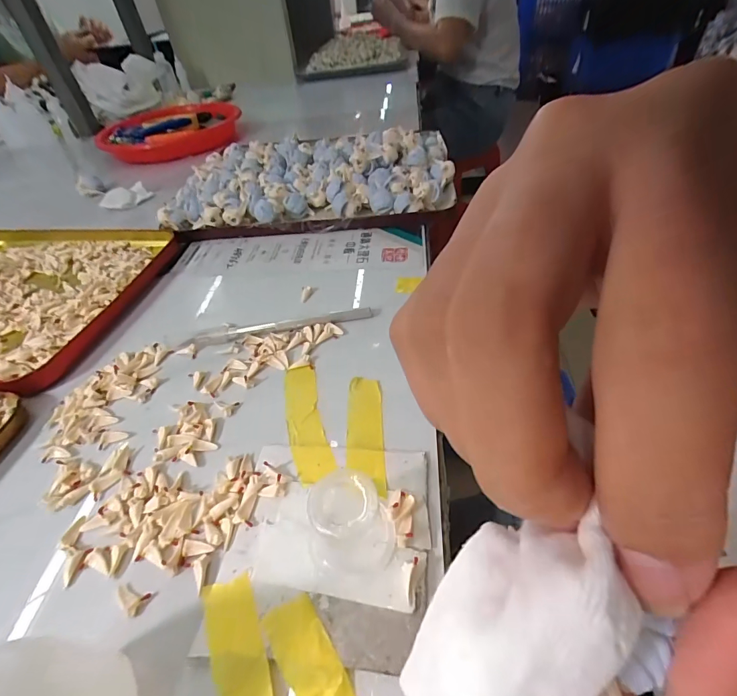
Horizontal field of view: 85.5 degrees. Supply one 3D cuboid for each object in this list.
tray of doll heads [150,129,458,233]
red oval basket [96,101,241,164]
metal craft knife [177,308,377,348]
[{"bbox_3d":[-0.057,-0.199,0.447,0.288,0.048,0.205,0,44,6],"label":"tray of doll heads"},{"bbox_3d":[-0.310,-0.349,0.640,0.198,0.030,0.203,-12,44,-6],"label":"red oval basket"},{"bbox_3d":[-0.066,-0.016,0.289,0.136,0.007,0.011,-9,44,-3],"label":"metal craft knife"}]

